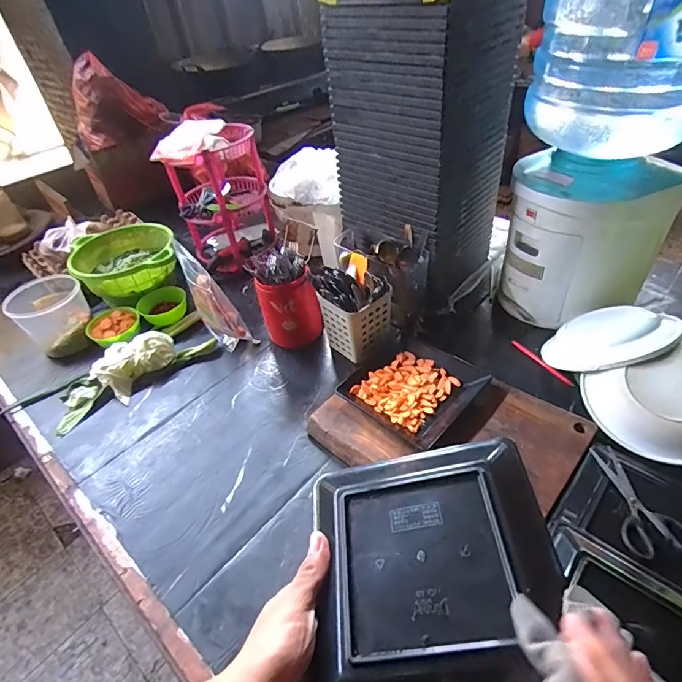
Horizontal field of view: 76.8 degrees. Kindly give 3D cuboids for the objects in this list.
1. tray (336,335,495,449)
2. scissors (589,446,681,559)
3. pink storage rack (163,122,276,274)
[{"bbox_3d":[0.138,0.077,0.762,0.187,0.033,0.216,31,55,34],"label":"tray"},{"bbox_3d":[0.390,0.204,0.560,0.075,0.009,0.154,-6,37,15],"label":"scissors"},{"bbox_3d":[-0.300,-0.366,1.105,0.216,0.306,0.207,-26,45,-19],"label":"pink storage rack"}]

